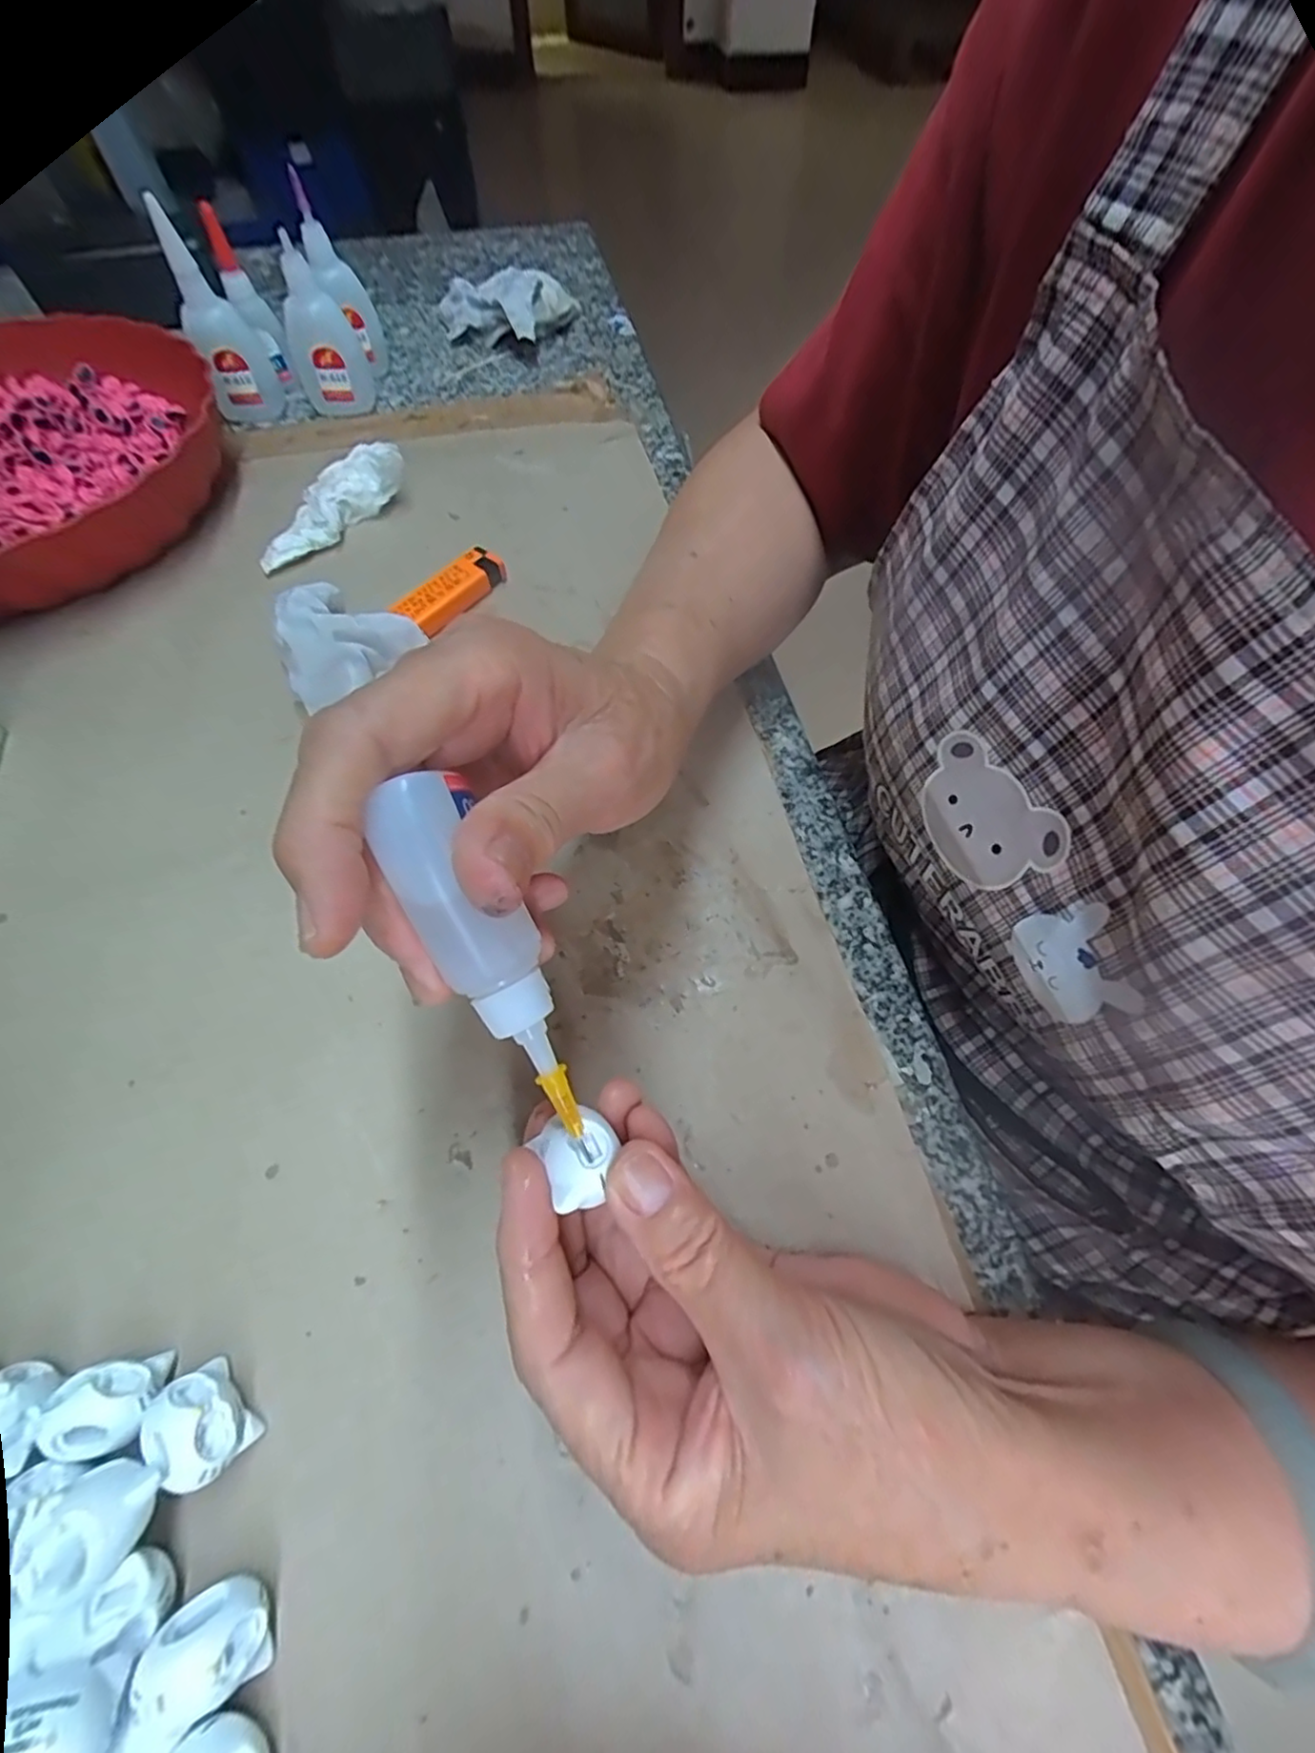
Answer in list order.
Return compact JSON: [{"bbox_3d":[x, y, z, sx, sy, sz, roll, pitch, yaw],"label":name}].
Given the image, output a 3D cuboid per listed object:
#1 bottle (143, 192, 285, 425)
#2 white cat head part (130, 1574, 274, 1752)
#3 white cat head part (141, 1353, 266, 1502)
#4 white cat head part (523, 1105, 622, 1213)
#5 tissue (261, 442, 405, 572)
[{"bbox_3d":[-0.273,-0.346,0.397,0.039,0.091,0.042,-23,64,-13],"label":"bottle"},{"bbox_3d":[-0.107,0.182,0.150,0.026,0.021,0.021,-31,66,-17],"label":"white cat head part"},{"bbox_3d":[-0.122,0.146,0.169,0.025,0.018,0.020,34,65,16],"label":"white cat head part"},{"bbox_3d":[-0.020,0.070,0.162,0.019,0.014,0.022,-30,65,-17],"label":"white cat head part"},{"bbox_3d":[-0.183,-0.205,0.354,0.028,0.025,0.095,37,79,18],"label":"tissue"}]

